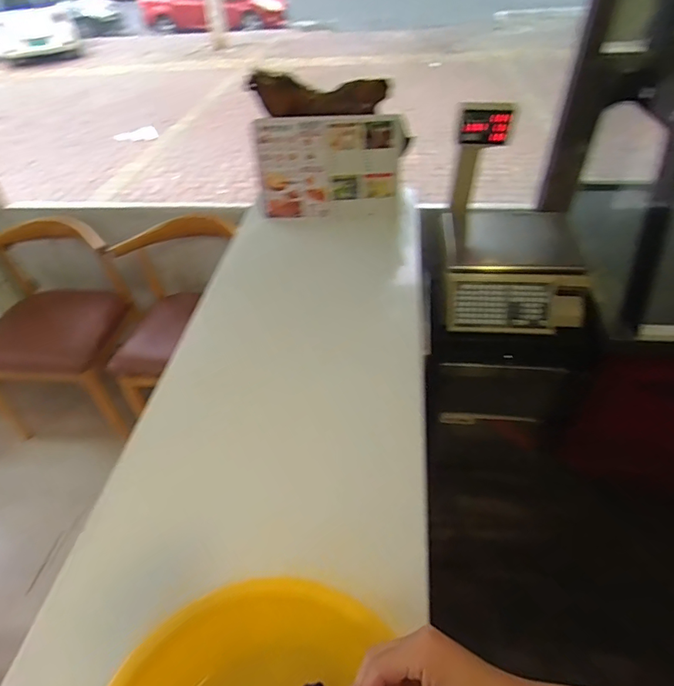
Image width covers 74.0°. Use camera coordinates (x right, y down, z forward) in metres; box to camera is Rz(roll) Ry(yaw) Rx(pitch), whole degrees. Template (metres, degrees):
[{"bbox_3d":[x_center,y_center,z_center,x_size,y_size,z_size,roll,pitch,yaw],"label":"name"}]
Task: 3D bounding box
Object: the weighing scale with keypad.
[{"bbox_3d":[0.493,-0.330,1.202,0.354,0.451,0.433,5,45,9],"label":"weighing scale with keypad"}]

